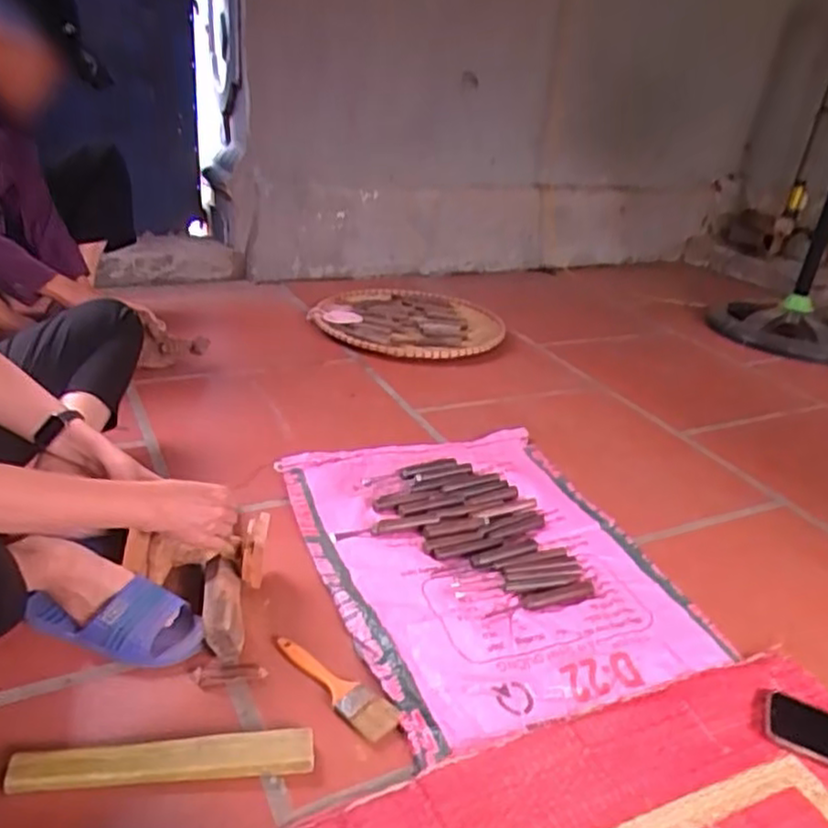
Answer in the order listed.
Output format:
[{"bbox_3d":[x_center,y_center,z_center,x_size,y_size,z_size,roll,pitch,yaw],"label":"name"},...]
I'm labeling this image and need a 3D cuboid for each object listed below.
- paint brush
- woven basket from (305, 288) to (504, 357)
[{"bbox_3d":[-0.094,0.309,0.816,0.175,0.013,0.046,25,33,33],"label":"paint brush"},{"bbox_3d":[-0.017,-0.246,1.888,0.504,0.042,0.463,-1,28,-13],"label":"woven basket"}]

